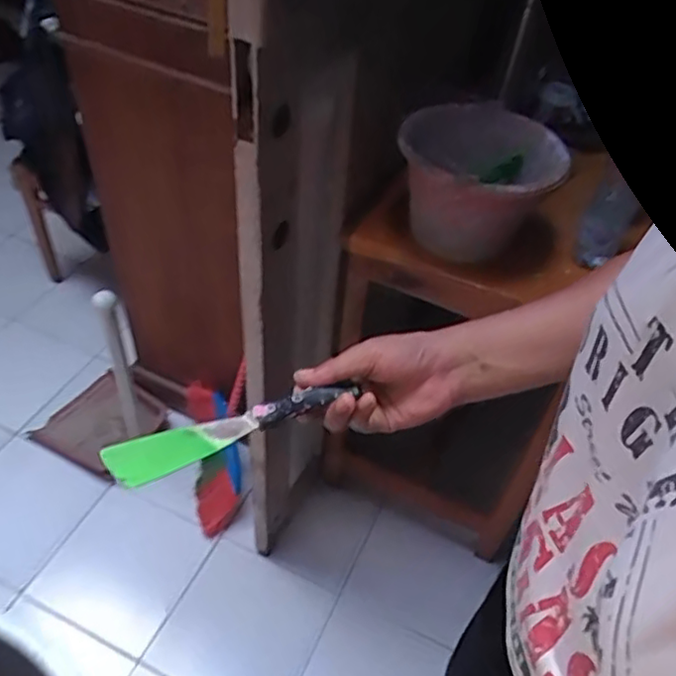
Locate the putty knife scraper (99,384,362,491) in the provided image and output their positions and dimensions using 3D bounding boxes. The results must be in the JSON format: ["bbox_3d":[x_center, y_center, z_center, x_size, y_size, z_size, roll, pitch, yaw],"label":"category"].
[{"bbox_3d":[-0.074,0.063,0.463,0.186,0.015,0.042,-17,51,-35],"label":"putty knife scraper"}]

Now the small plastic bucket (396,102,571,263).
[{"bbox_3d":[0.211,-0.241,0.969,0.226,0.163,0.231,3,46,-3],"label":"small plastic bucket"}]

